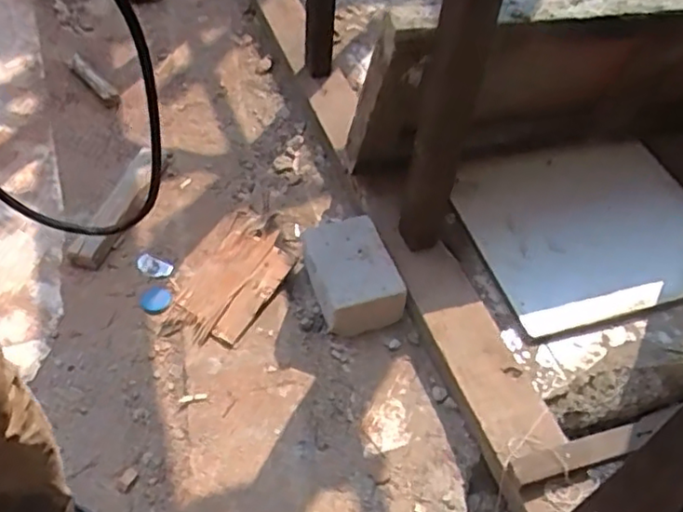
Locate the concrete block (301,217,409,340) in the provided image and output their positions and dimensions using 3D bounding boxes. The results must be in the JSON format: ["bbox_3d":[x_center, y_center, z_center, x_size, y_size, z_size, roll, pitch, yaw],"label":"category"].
[{"bbox_3d":[0.015,0.030,1.217,0.139,0.108,0.204,-13,52,-13],"label":"concrete block"}]

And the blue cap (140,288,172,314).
[{"bbox_3d":[-0.346,0.081,1.218,0.057,0.009,0.050,15,54,7],"label":"blue cap"}]

